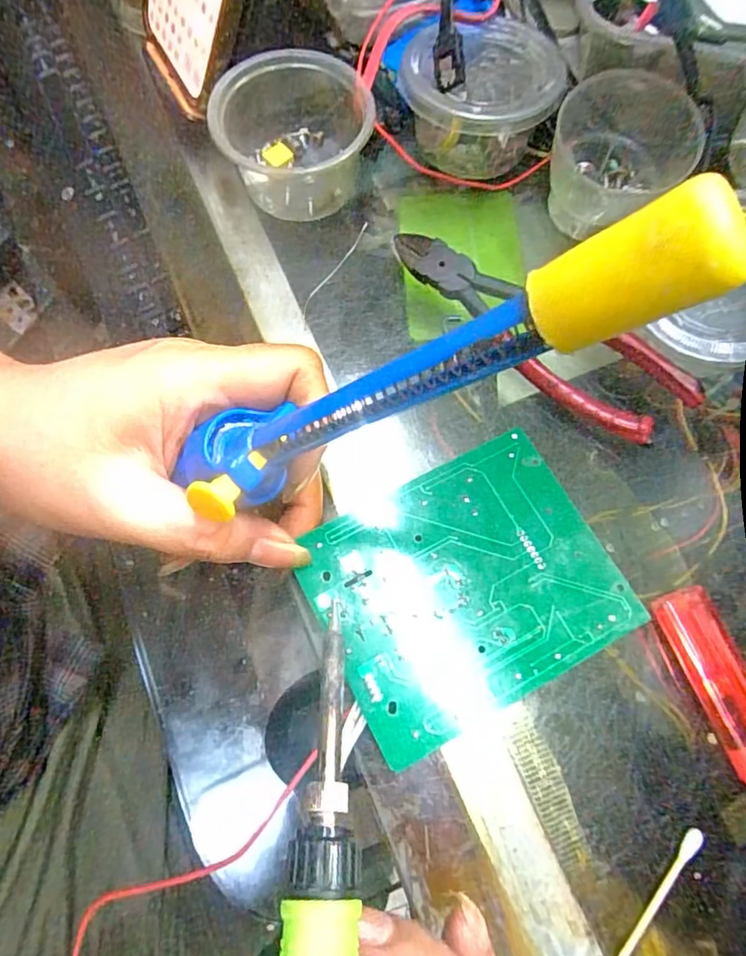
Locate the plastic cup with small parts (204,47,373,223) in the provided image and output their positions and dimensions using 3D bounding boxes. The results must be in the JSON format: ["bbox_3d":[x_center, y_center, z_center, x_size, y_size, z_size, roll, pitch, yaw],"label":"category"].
[{"bbox_3d":[-0.041,-0.175,0.276,0.075,0.042,0.068,-17,73,-6],"label":"plastic cup with small parts"}]

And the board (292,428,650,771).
[{"bbox_3d":[0.036,0.041,0.210,0.112,0.004,0.089,-26,74,-11],"label":"board"}]

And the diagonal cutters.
[{"bbox_3d":[0.072,-0.072,0.249,0.154,0.018,0.038,41,76,11],"label":"diagonal cutters"}]

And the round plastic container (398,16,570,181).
[{"bbox_3d":[0.054,-0.196,0.278,0.076,0.043,0.076,4,72,1],"label":"round plastic container"}]

